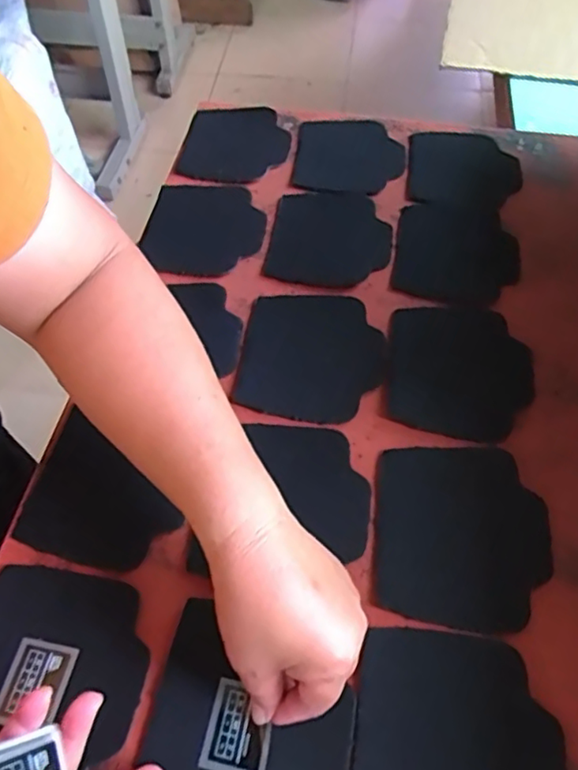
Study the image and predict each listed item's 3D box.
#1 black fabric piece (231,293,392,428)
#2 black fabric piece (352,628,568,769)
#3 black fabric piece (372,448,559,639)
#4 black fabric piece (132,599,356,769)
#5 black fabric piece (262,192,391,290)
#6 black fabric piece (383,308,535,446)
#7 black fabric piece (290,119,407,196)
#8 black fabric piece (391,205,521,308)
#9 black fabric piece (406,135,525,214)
[{"bbox_3d":[0.020,-0.025,0.511,0.118,0.008,0.126,8,56,5],"label":"black fabric piece"},{"bbox_3d":[0.097,0.214,0.347,0.117,0.006,0.125,8,58,6],"label":"black fabric piece"},{"bbox_3d":[0.120,0.104,0.418,0.114,0.009,0.125,3,58,6],"label":"black fabric piece"},{"bbox_3d":[-0.027,0.206,0.354,0.120,0.007,0.114,14,58,11],"label":"black fabric piece"},{"bbox_3d":[0.040,-0.142,0.587,0.117,0.005,0.130,8,56,5],"label":"black fabric piece"},{"bbox_3d":[0.142,-0.014,0.502,0.116,0.006,0.136,9,56,5],"label":"black fabric piece"},{"bbox_3d":[0.066,-0.250,0.654,0.116,0.006,0.128,6,56,3],"label":"black fabric piece"},{"bbox_3d":[0.160,-0.125,0.572,0.113,0.004,0.125,10,56,6],"label":"black fabric piece"},{"bbox_3d":[0.188,-0.230,0.642,0.116,0.005,0.122,7,56,4],"label":"black fabric piece"}]

